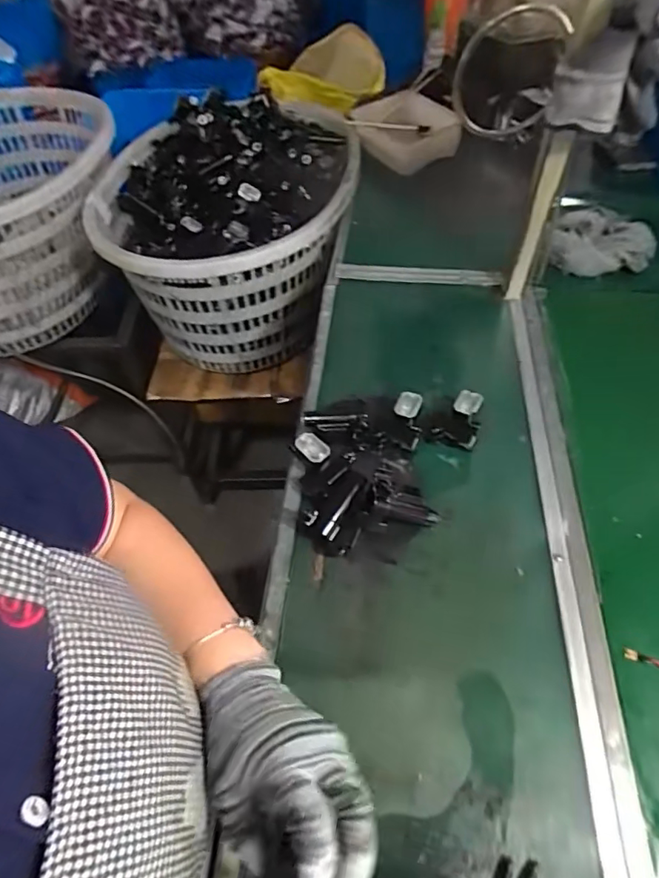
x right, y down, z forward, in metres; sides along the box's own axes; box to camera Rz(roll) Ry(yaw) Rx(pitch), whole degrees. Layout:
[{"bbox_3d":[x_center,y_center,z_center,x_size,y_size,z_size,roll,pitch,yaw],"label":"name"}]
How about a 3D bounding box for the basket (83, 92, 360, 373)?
[{"bbox_3d":[-0.192,-0.415,1.096,0.508,0.335,0.571,-12,52,-7],"label":"basket"}]

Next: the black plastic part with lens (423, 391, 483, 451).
[{"bbox_3d":[0.150,-0.023,0.616,0.057,0.042,0.064,18,54,13],"label":"black plastic part with lens"}]

